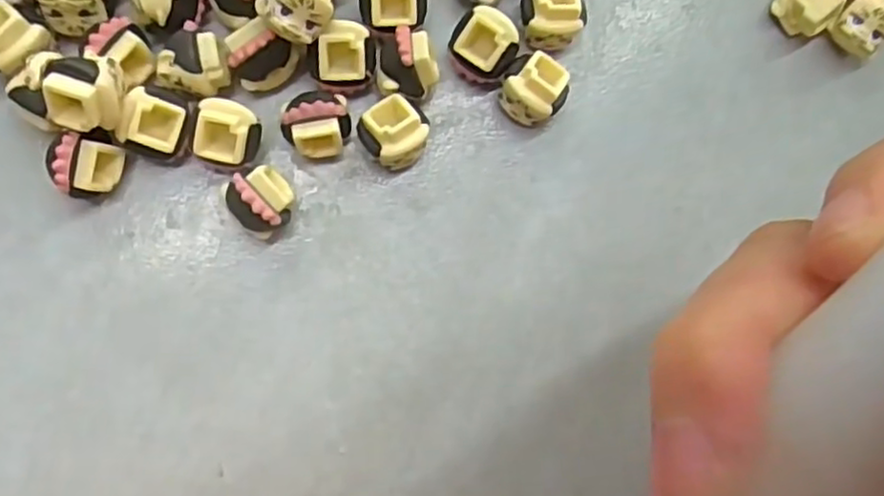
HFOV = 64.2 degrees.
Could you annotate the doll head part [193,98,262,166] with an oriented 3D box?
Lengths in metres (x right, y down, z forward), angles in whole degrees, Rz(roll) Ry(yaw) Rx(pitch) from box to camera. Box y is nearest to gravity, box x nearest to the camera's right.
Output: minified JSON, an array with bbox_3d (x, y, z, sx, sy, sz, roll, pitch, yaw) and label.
[{"bbox_3d":[-0.051,-0.027,0.167,0.015,0.011,0.015,-3,103,-14],"label":"doll head part"}]

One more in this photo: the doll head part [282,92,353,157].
[{"bbox_3d":[-0.030,-0.030,0.168,0.015,0.017,0.014,1,86,-7],"label":"doll head part"}]

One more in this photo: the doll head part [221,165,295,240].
[{"bbox_3d":[-0.041,-0.010,0.165,0.014,0.018,0.015,-34,91,-8],"label":"doll head part"}]

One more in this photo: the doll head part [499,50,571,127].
[{"bbox_3d":[0.023,-0.040,0.178,0.016,0.014,0.016,-44,92,-8],"label":"doll head part"}]

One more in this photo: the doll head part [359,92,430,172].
[{"bbox_3d":[-0.012,-0.027,0.172,0.015,0.014,0.015,-43,92,-8],"label":"doll head part"}]

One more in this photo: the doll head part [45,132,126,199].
[{"bbox_3d":[-0.081,-0.018,0.161,0.011,0.018,0.013,15,84,-6],"label":"doll head part"}]

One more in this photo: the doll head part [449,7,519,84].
[{"bbox_3d":[0.010,-0.050,0.177,0.015,0.014,0.015,1,86,-7],"label":"doll head part"}]

